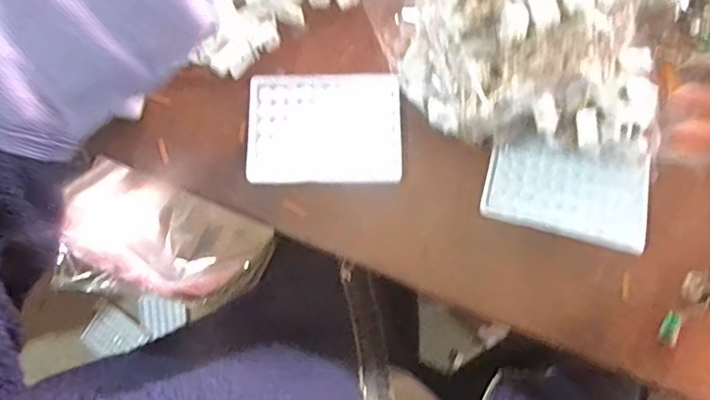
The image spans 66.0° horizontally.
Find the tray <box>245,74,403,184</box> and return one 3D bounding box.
[{"bbox_3d":[-0.026,-0.063,0.476,0.130,0.008,0.099,0,75,1],"label":"tray"}]

